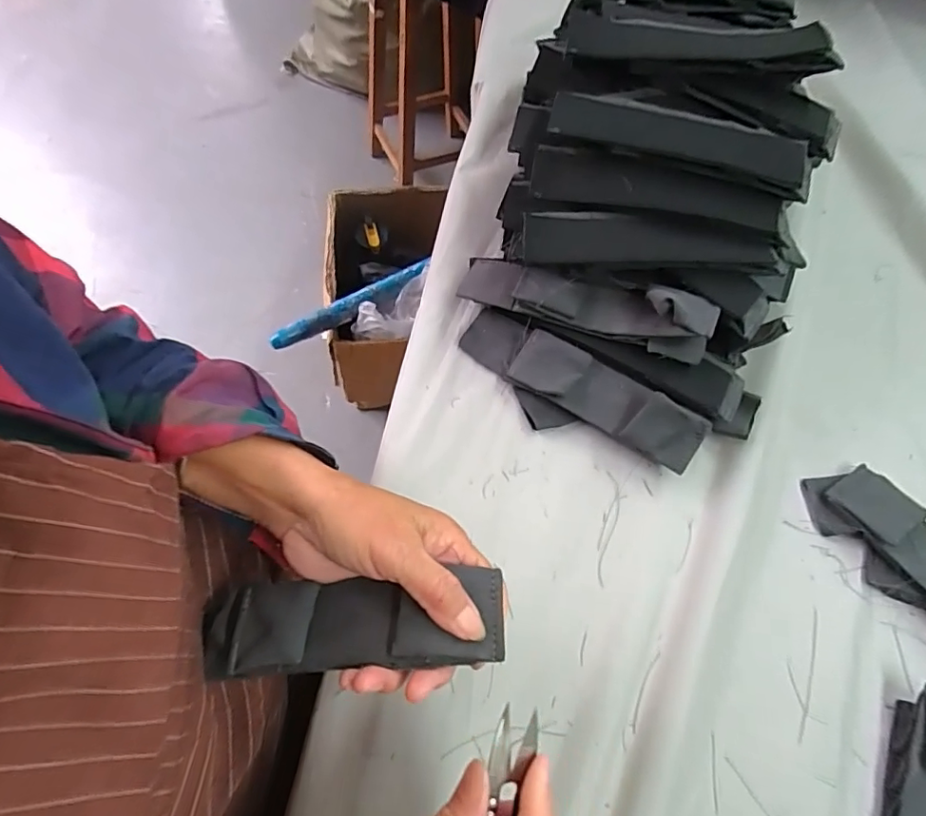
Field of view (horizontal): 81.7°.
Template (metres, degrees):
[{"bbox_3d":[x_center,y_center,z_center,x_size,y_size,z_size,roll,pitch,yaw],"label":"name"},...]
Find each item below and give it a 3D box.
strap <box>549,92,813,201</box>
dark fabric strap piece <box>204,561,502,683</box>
[{"bbox_3d":[0.160,-0.198,0.395,0.190,0.014,0.044,16,64,4],"label":"strap"},{"bbox_3d":[-0.068,0.114,0.282,0.176,0.027,0.045,-8,63,14],"label":"dark fabric strap piece"}]

